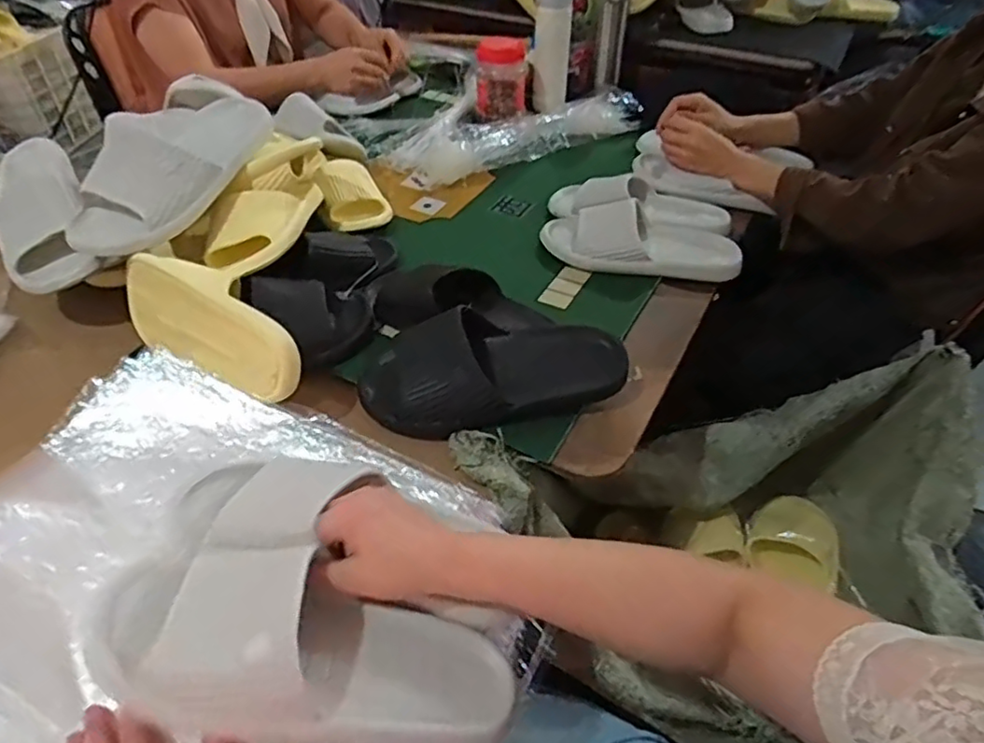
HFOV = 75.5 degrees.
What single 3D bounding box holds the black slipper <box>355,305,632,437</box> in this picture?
[{"bbox_3d":[0.002,-0.004,0.659,0.277,0.081,0.103,-6,45,-5],"label":"black slipper"}]

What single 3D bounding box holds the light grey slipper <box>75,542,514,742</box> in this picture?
[{"bbox_3d":[-0.122,0.184,0.416,0.273,0.072,0.108,17,44,-8],"label":"light grey slipper"}]

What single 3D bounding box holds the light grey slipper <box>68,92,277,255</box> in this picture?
[{"bbox_3d":[-0.365,-0.244,0.740,0.101,0.101,0.264,20,48,19],"label":"light grey slipper"}]

